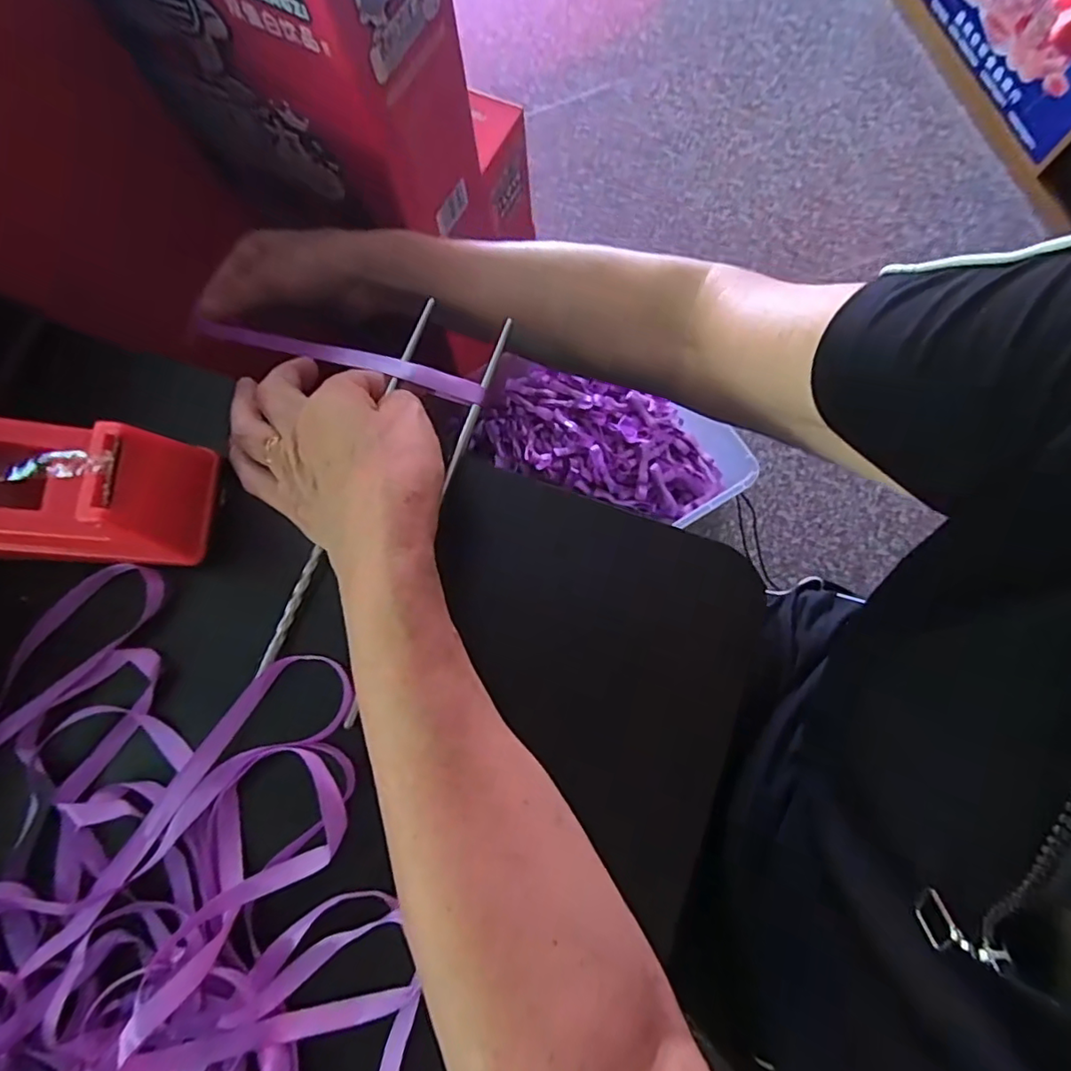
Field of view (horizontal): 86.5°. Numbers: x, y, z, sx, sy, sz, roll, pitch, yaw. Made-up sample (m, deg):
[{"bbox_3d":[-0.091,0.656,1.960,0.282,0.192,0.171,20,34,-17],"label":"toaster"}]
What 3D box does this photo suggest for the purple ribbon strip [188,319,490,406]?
[{"bbox_3d":[-0.125,-0.106,0.335,0.216,0.015,0.011,19,77,23],"label":"purple ribbon strip"}]

